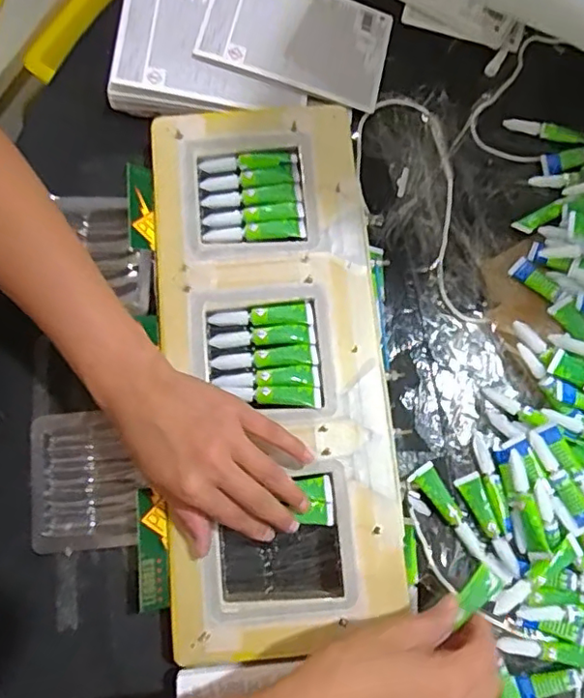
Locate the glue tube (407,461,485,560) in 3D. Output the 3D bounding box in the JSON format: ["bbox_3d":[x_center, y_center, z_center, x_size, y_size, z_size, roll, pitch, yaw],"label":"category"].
[{"bbox_3d":[0.124,0.127,0.460,0.023,0.012,0.080,-35,81,-10],"label":"glue tube"}]

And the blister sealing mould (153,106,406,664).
[{"bbox_3d":[-0.016,0.006,0.464,0.168,0.030,0.418,-6,78,-3],"label":"blister sealing mould"}]

